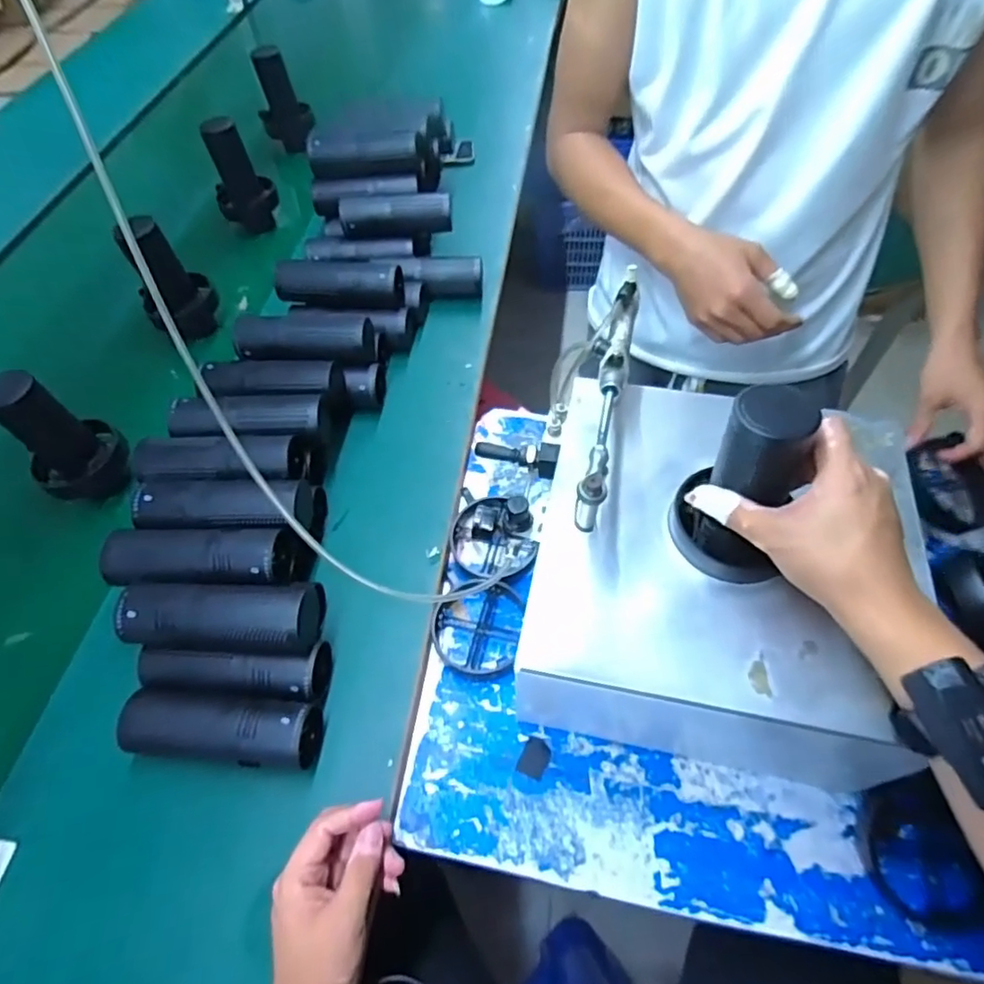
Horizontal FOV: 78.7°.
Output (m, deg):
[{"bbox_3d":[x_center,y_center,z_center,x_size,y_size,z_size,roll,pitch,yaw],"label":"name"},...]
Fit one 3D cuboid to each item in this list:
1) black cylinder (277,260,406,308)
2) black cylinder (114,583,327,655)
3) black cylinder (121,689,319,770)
[{"bbox_3d":[-0.205,-0.282,0.804,0.164,0.046,0.056,7,56,7],"label":"black cylinder"},{"bbox_3d":[-0.236,0.113,0.527,0.164,0.047,0.060,-2,56,1],"label":"black cylinder"},{"bbox_3d":[-0.236,0.211,0.526,0.160,0.067,0.054,3,56,4],"label":"black cylinder"}]

